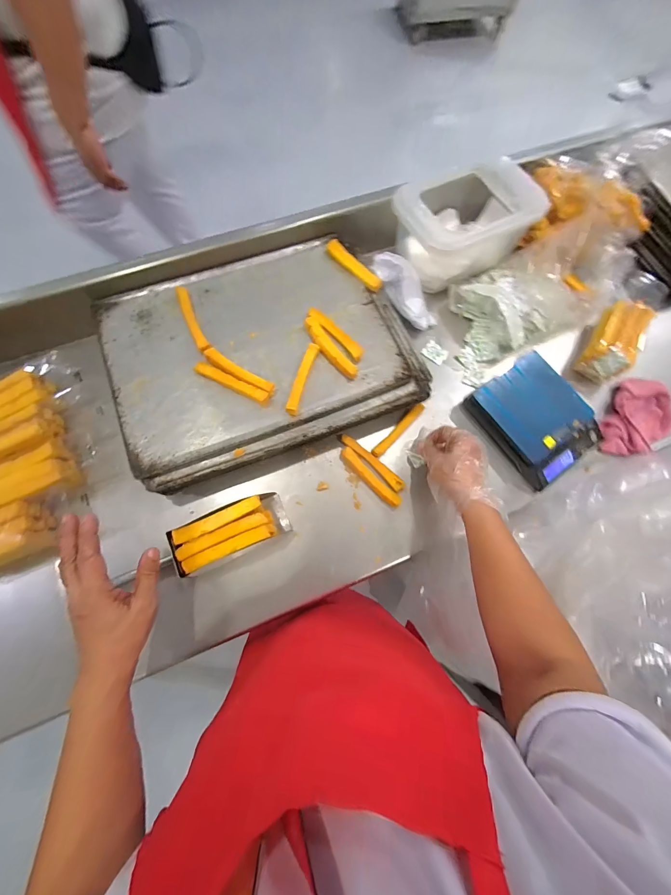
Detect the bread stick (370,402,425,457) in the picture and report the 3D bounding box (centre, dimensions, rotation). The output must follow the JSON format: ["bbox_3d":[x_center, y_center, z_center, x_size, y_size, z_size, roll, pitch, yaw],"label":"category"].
[{"bbox_3d":[0.107,-0.028,0.569,0.020,0.015,0.119,42,76,10],"label":"bread stick"}]

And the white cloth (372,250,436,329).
[{"bbox_3d":[0.133,-0.292,0.621,0.074,0.041,0.159,-35,95,-11],"label":"white cloth"}]

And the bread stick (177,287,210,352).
[{"bbox_3d":[-0.236,-0.212,0.554,0.019,0.016,0.127,-23,76,-8],"label":"bread stick"}]

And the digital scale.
[{"bbox_3d":[0.341,-0.050,0.570,0.159,0.045,0.193,-33,77,-11],"label":"digital scale"}]

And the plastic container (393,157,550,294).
[{"bbox_3d":[0.227,-0.419,0.629,0.232,0.130,0.157,-24,76,-9],"label":"plastic container"}]

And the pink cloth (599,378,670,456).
[{"bbox_3d":[0.538,-0.048,0.587,0.101,0.048,0.150,31,75,7],"label":"pink cloth"}]

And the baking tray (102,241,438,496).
[{"bbox_3d":[-0.122,-0.170,0.558,0.468,0.034,0.357,-20,75,-8],"label":"baking tray"}]

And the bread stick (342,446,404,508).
[{"bbox_3d":[0.056,0.050,0.553,0.126,0.021,0.021,44,77,10],"label":"bread stick"}]

